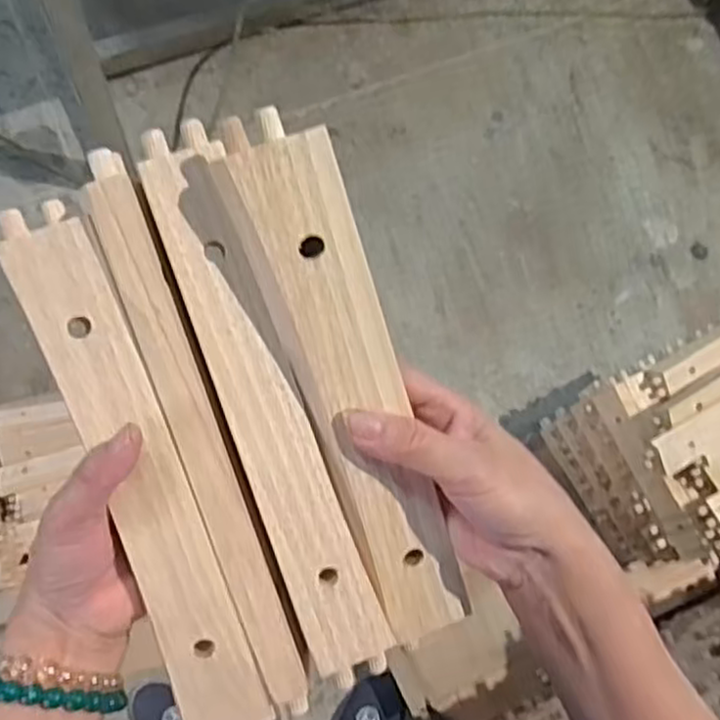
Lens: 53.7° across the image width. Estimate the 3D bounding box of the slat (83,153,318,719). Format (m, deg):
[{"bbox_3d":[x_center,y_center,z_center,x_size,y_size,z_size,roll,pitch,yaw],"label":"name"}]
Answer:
[{"bbox_3d":[-0.072,0.040,0.321,0.023,0.012,0.263,-19,99,-8],"label":"slat"}]

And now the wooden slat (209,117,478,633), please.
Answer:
[{"bbox_3d":[-0.003,0.019,0.330,0.047,0.018,0.253,-20,108,-8],"label":"wooden slat"}]

